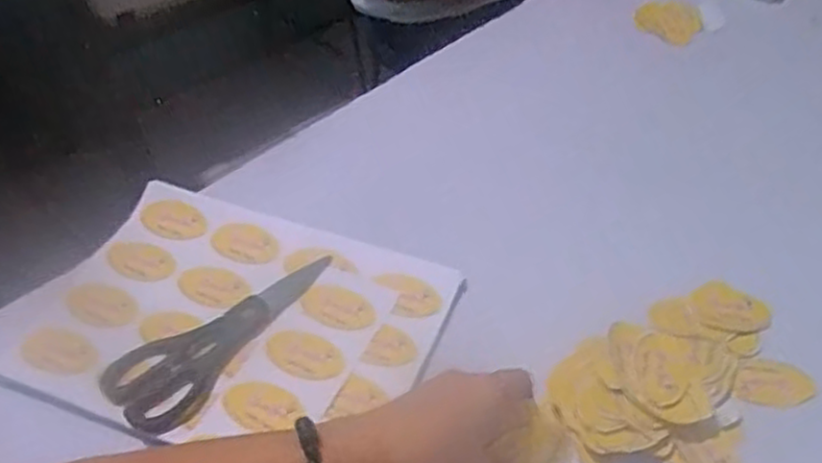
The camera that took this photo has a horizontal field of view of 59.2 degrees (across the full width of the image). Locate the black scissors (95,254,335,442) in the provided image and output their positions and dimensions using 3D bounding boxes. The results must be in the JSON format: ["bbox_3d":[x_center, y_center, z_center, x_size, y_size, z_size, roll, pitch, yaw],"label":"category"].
[{"bbox_3d":[-0.137,0.074,0.544,0.071,0.008,0.182,33,56,28],"label":"black scissors"}]

